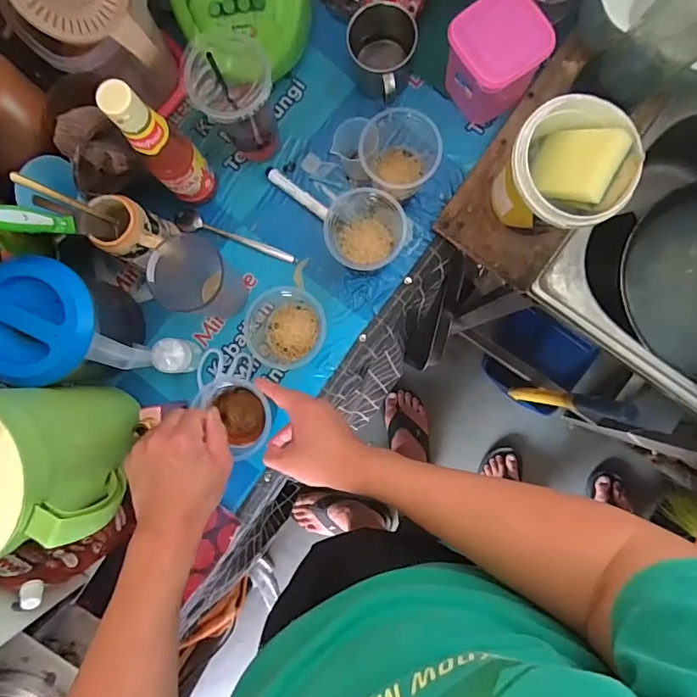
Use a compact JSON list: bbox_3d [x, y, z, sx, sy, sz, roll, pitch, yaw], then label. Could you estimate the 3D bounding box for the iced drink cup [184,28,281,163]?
[{"bbox_3d":[-0.124,-0.277,0.564,0.085,0.163,0.077,-17,87,0],"label":"iced drink cup"}]

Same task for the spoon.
[{"bbox_3d":[-0.151,-0.150,0.643,0.171,0.014,0.028,20,87,2],"label":"spoon"}]

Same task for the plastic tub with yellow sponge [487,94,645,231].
[{"bbox_3d":[0.240,-0.192,0.552,0.120,0.134,0.127,0,87,1],"label":"plastic tub with yellow sponge"}]

